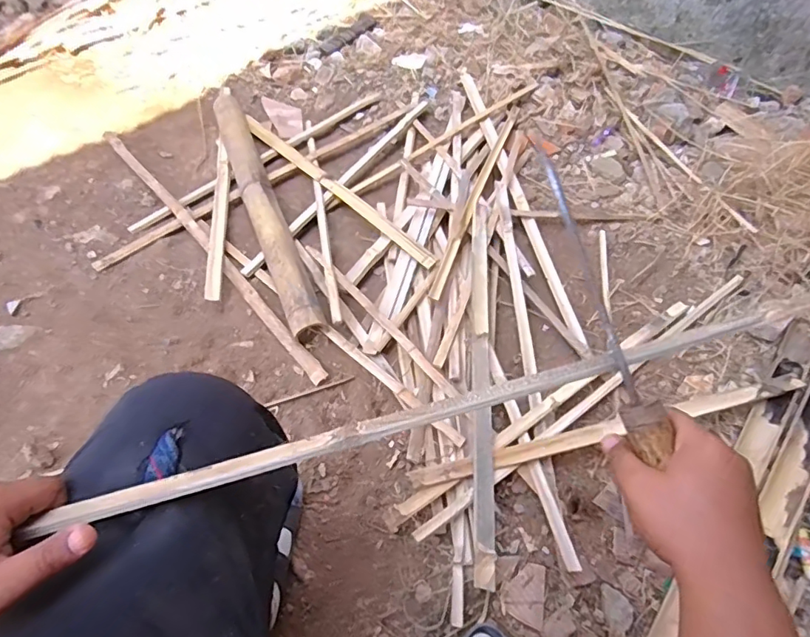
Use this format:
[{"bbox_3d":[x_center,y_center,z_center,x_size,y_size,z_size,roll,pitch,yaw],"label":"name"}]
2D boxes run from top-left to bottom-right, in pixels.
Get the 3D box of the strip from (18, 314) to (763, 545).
[{"bbox_3d":[0.008,0.074,0.385,0.544,0.010,0.019,-15,57,-5],"label":"strip"}]

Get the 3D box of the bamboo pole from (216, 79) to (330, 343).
[{"bbox_3d":[-0.335,-0.302,1.147,0.067,0.089,0.849,-18,58,-14],"label":"bamboo pole"}]

